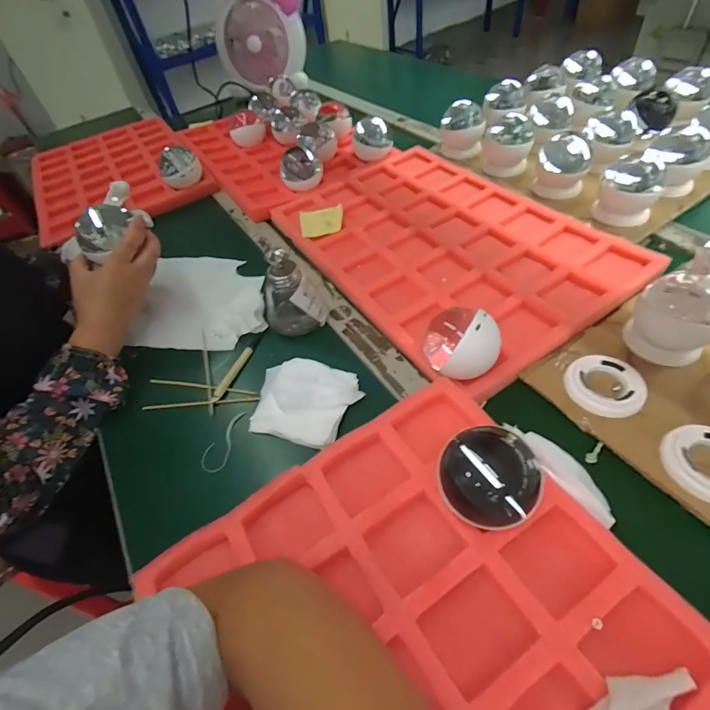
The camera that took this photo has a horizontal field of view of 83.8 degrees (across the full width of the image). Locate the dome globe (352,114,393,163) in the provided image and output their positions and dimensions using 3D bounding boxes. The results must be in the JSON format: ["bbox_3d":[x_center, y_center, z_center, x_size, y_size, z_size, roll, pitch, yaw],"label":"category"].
[{"bbox_3d":[0.032,-0.408,0.747,0.077,0.062,0.060,-4,49,4],"label":"dome globe"}]

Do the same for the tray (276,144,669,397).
[{"bbox_3d":[0.117,-0.173,0.582,0.348,0.026,0.487,-27,51,-13],"label":"tray"}]

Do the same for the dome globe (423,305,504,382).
[{"bbox_3d":[0.110,-0.015,0.412,0.063,0.064,0.062,-5,50,6],"label":"dome globe"}]

